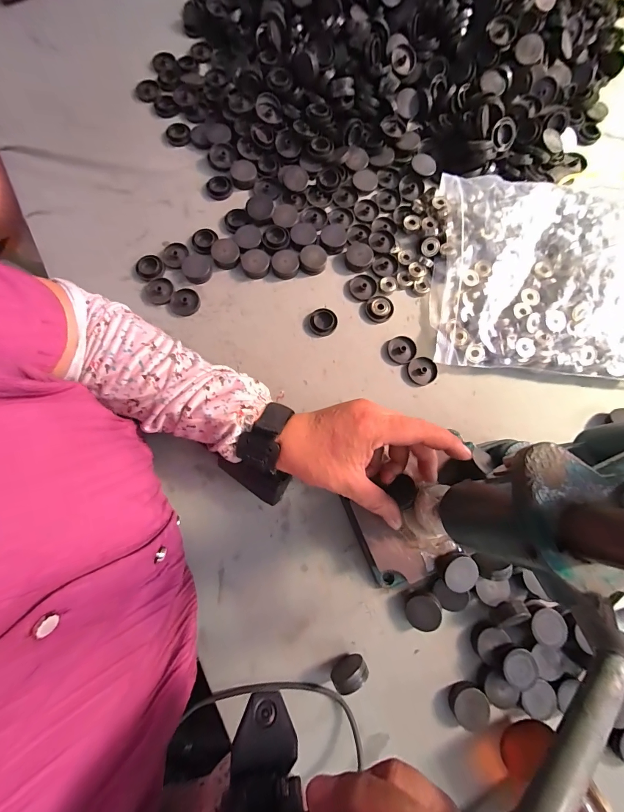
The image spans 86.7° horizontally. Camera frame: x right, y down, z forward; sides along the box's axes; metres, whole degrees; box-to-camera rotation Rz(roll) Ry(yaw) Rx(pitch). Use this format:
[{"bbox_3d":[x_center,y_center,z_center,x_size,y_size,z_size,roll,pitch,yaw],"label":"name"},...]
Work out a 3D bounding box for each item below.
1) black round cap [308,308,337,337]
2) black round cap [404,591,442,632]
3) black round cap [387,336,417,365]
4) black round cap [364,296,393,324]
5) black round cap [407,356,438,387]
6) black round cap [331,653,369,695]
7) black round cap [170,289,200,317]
[{"bbox_3d":[0.014,-0.100,0.396,0.032,0.006,0.033,0,78,-1],"label":"black round cap"},{"bbox_3d":[0.108,0.197,0.319,0.034,0.010,0.034,-5,77,23],"label":"black round cap"},{"bbox_3d":[0.107,-0.066,0.393,0.032,0.006,0.033,0,78,-1],"label":"black round cap"},{"bbox_3d":[0.082,-0.117,0.401,0.033,0.007,0.032,0,78,-1],"label":"black round cap"},{"bbox_3d":[0.129,-0.040,0.385,0.032,0.008,0.031,0,78,-1],"label":"black round cap"},{"bbox_3d":[0.034,0.241,0.298,0.032,0.039,0.011,-23,79,-6],"label":"black round cap"},{"bbox_3d":[-0.150,-0.124,0.395,0.032,0.006,0.035,0,78,-1],"label":"black round cap"}]

